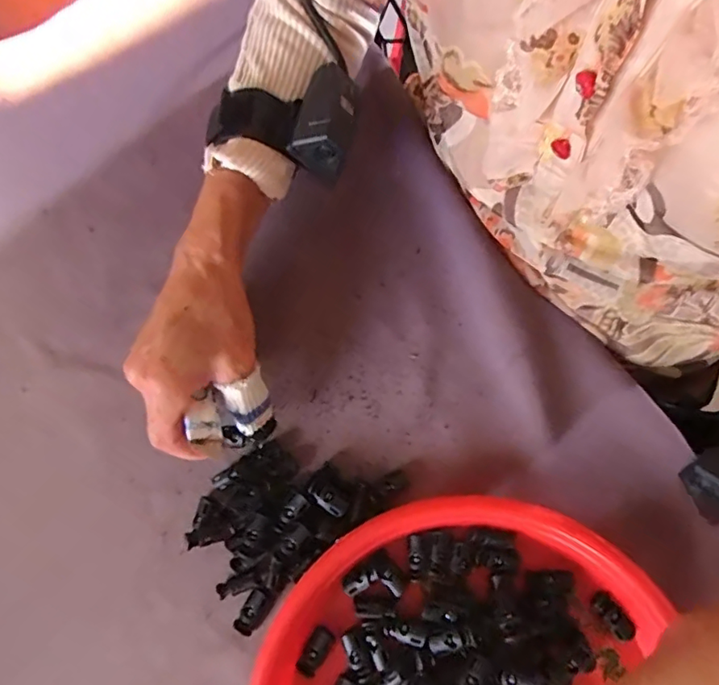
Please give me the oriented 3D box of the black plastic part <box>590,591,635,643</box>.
[{"bbox_3d":[0.152,0.165,0.310,0.013,0.007,0.029,-35,80,-6],"label":"black plastic part"}]

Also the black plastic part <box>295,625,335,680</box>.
[{"bbox_3d":[-0.027,0.189,0.314,0.015,0.007,0.029,33,81,8],"label":"black plastic part"}]

